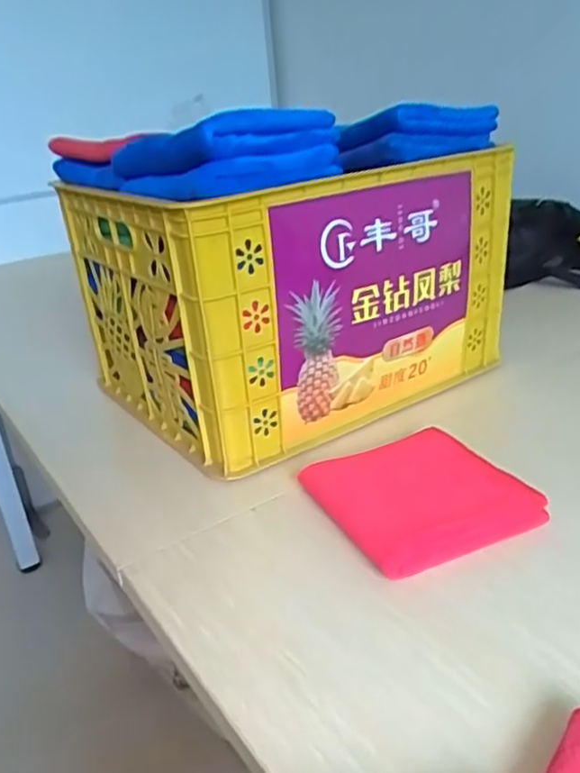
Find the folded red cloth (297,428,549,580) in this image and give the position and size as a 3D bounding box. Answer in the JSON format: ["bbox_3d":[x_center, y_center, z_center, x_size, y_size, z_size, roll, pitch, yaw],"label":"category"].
[{"bbox_3d":[0.117,0.097,0.609,0.160,0.025,0.176,-15,26,-20],"label":"folded red cloth"}]

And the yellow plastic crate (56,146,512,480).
[{"bbox_3d":[-0.007,-0.141,0.864,0.459,0.278,0.372,-23,30,-35],"label":"yellow plastic crate"}]

